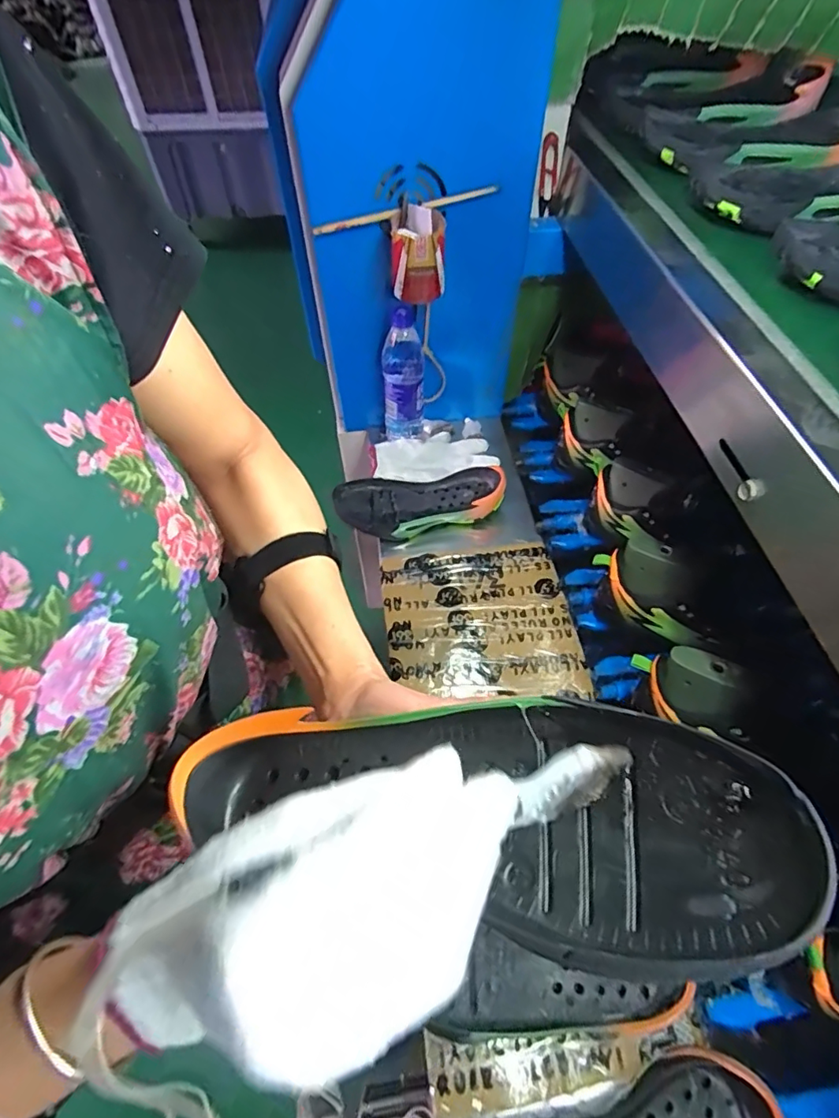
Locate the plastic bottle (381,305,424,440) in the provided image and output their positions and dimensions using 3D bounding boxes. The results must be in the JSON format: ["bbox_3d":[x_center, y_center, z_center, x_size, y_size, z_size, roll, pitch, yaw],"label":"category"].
[{"bbox_3d":[-0.024,-0.268,0.805,0.063,0.210,0.053,0,54,-3],"label":"plastic bottle"}]

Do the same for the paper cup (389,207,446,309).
[{"bbox_3d":[-0.003,-0.377,0.659,0.065,0.091,0.061,-3,54,-5],"label":"paper cup"}]

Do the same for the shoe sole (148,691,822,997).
[{"bbox_3d":[0.013,0.106,0.246,0.274,0.043,0.100,1,50,26],"label":"shoe sole"}]

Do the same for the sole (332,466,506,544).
[{"bbox_3d":[0.001,-0.085,0.782,0.250,0.052,0.100,-5,54,-7],"label":"sole"}]

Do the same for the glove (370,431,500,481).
[{"bbox_3d":[0.021,-0.164,0.857,0.197,0.038,0.112,-16,56,-14],"label":"glove"}]

